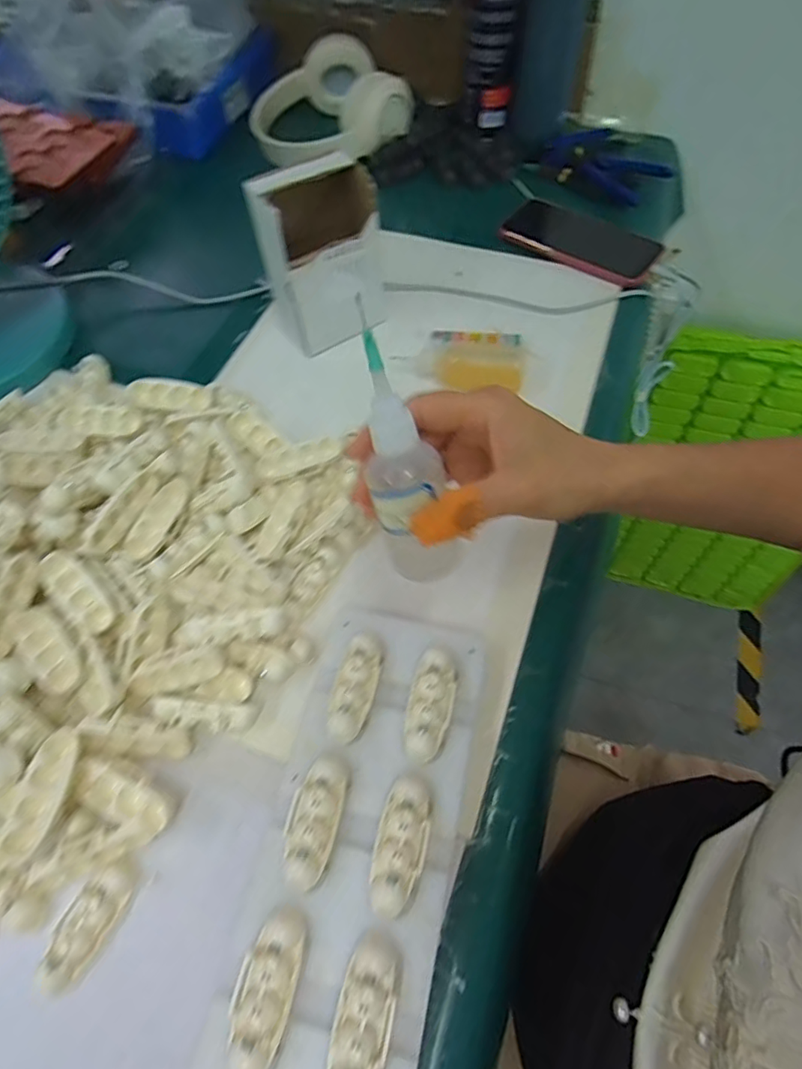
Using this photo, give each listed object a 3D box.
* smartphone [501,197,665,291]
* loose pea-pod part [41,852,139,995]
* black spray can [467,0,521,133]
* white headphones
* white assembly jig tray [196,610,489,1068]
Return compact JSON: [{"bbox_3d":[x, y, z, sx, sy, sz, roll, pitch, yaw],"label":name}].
[{"bbox_3d":[0.187,-0.305,0.578,0.156,0.008,0.083,33,66,19],"label":"smartphone"},{"bbox_3d":[-0.163,0.201,0.291,0.026,0.013,0.057,24,63,15],"label":"loose pea-pod part"},{"bbox_3d":[0.104,-0.556,0.626,0.052,0.178,0.045,-3,59,0],"label":"black spray can"},{"bbox_3d":[-0.092,-0.521,0.676,0.172,0.065,0.192,-23,62,-12],"label":"white headphones"},{"bbox_3d":[-0.026,0.188,0.281,0.099,0.033,0.304,12,61,9],"label":"white assembly jig tray"}]

